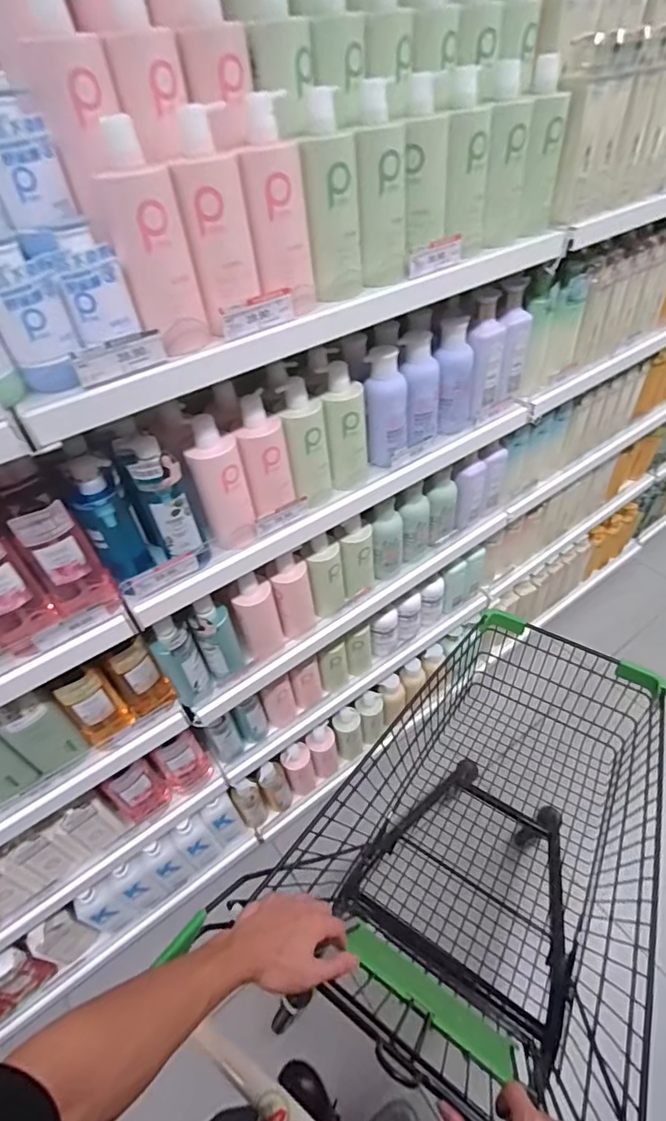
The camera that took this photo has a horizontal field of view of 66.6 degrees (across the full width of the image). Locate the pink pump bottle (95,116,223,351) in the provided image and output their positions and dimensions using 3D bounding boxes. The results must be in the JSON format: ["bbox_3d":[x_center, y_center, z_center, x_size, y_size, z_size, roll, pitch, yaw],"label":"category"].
[{"bbox_3d":[-0.196,-0.341,0.558,0.079,0.206,0.060,-26,49,-18],"label":"pink pump bottle"}]

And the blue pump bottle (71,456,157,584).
[{"bbox_3d":[-0.321,-0.054,0.728,0.065,0.188,0.058,-30,51,-21],"label":"blue pump bottle"}]

